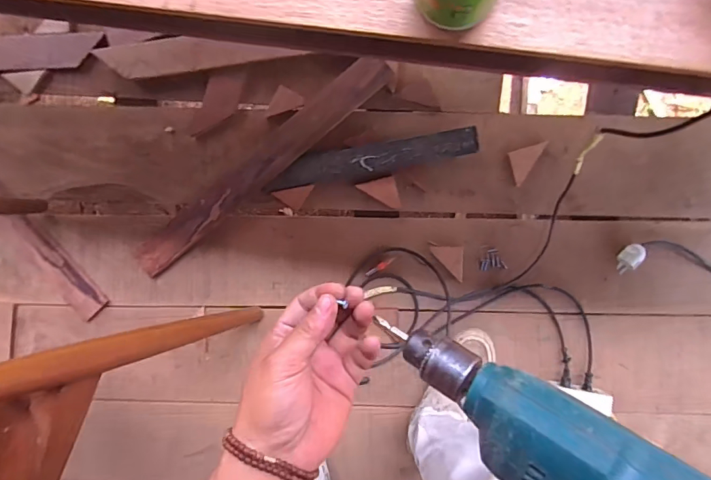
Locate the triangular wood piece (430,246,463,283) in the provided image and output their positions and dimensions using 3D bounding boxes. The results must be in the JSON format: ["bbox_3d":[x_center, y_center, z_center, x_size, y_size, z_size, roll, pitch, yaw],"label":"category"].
[{"bbox_3d":[0.181,0.046,0.886,0.061,0.008,0.067,-1,97,3],"label":"triangular wood piece"}]

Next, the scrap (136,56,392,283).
[{"bbox_3d":[-0.186,-0.138,0.875,0.606,0.017,0.077,-38,94,7],"label":"scrap"}]

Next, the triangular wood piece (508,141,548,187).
[{"bbox_3d":[0.329,-0.143,0.848,0.071,0.004,0.063,-16,97,4],"label":"triangular wood piece"}]

